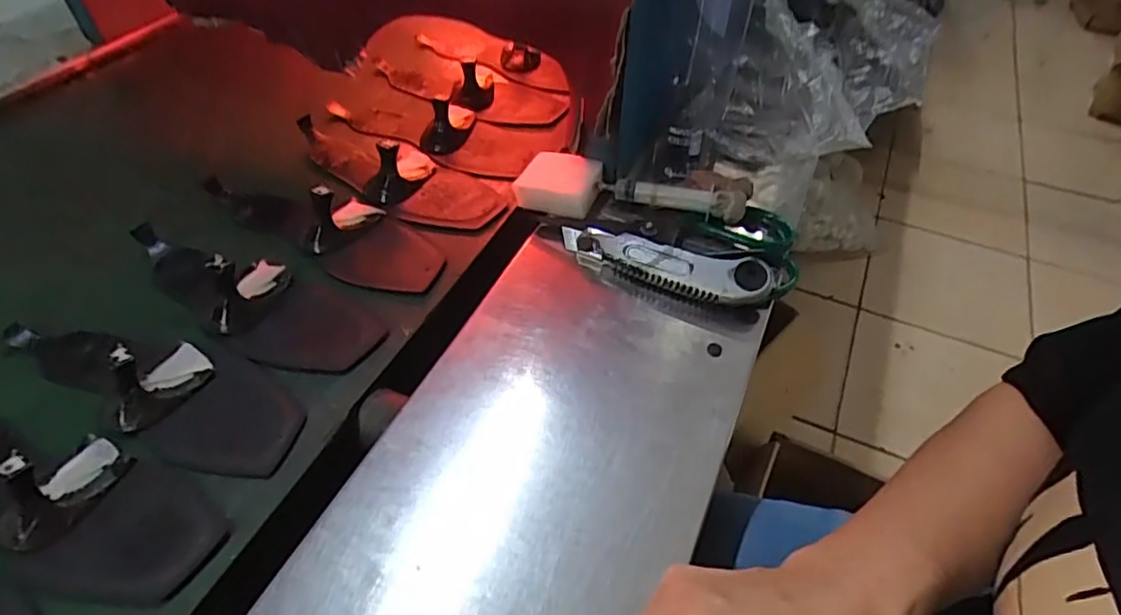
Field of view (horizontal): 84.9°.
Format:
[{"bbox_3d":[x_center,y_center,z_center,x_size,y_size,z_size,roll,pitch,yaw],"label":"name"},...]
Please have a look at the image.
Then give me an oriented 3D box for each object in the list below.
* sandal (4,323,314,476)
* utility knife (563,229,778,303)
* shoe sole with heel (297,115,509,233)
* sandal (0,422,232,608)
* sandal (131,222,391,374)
[{"bbox_3d":[-0.276,0.036,0.409,0.229,0.047,0.075,22,52,17],"label":"sandal"},{"bbox_3d":[0.076,-0.035,0.466,0.158,0.027,0.034,19,51,15],"label":"utility knife"},{"bbox_3d":[-0.157,-0.133,0.563,0.225,0.043,0.078,26,53,20],"label":"shoe sole with heel"},{"bbox_3d":[-0.307,0.100,0.358,0.229,0.051,0.078,21,50,16],"label":"sandal"},{"bbox_3d":[-0.237,-0.021,0.462,0.225,0.045,0.075,27,52,21],"label":"sandal"}]

